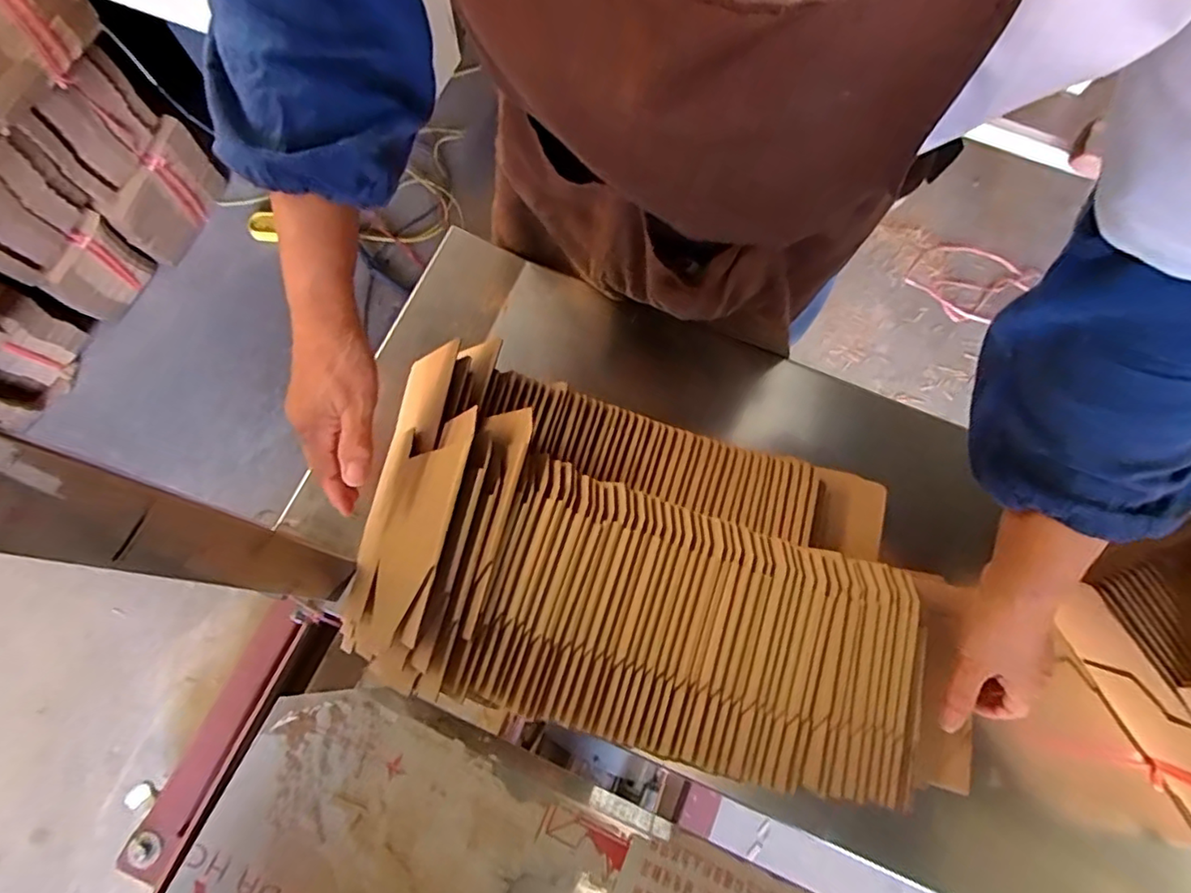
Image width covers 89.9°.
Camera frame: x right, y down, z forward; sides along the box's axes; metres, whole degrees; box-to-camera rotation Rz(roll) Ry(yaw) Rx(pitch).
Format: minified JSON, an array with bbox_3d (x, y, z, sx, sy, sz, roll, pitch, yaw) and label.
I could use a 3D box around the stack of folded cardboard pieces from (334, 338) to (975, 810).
[{"bbox_3d":[0.036,0.089,0.459,0.471,0.140,0.257,18,73,4],"label":"stack of folded cardboard pieces"}]

